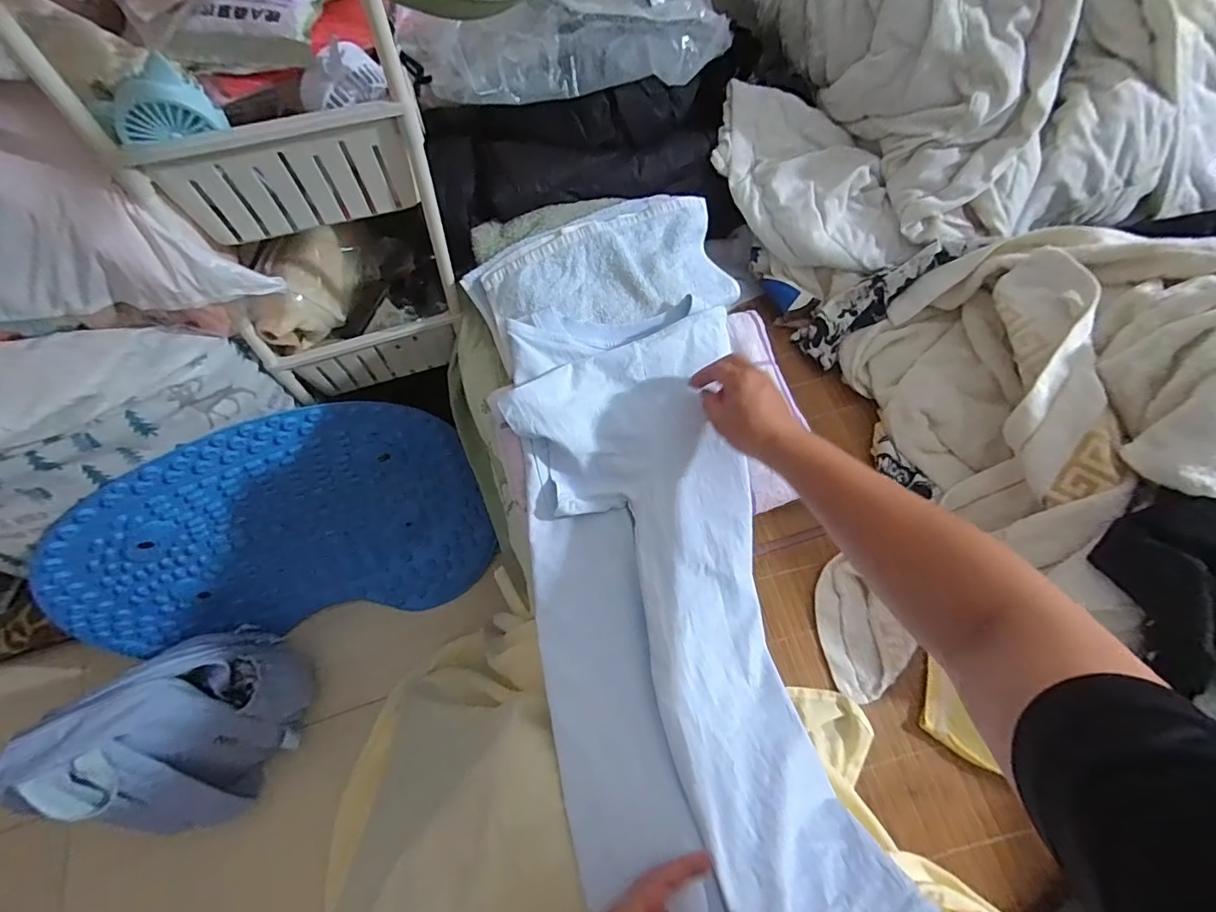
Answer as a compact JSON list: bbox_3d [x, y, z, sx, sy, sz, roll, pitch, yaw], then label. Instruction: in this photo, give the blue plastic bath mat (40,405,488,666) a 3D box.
[{"bbox_3d":[-0.500,0.168,0.824,0.607,0.495,0.127,-29,54,-12],"label":"blue plastic bath mat"}]

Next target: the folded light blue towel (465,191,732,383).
[{"bbox_3d":[-0.003,-0.222,0.651,0.323,0.054,0.181,-21,66,-9],"label":"folded light blue towel"}]

